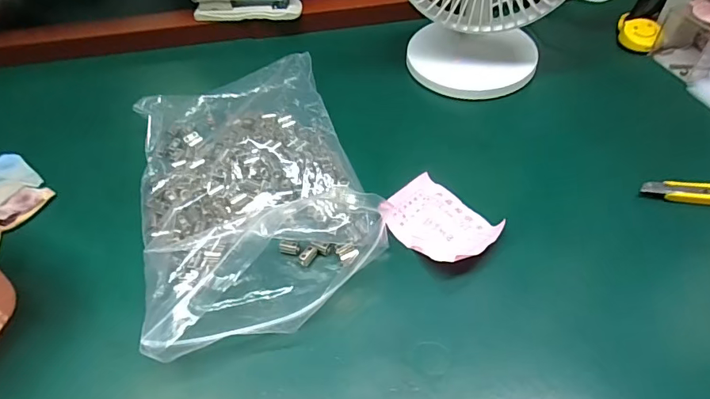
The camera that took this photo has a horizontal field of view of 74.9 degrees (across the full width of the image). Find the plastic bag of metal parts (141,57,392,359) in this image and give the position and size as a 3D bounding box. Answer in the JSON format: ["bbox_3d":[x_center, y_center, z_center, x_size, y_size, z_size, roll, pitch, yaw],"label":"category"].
[{"bbox_3d":[-0.089,-0.019,0.391,0.176,0.035,0.279,-18,52,-12],"label":"plastic bag of metal parts"}]

